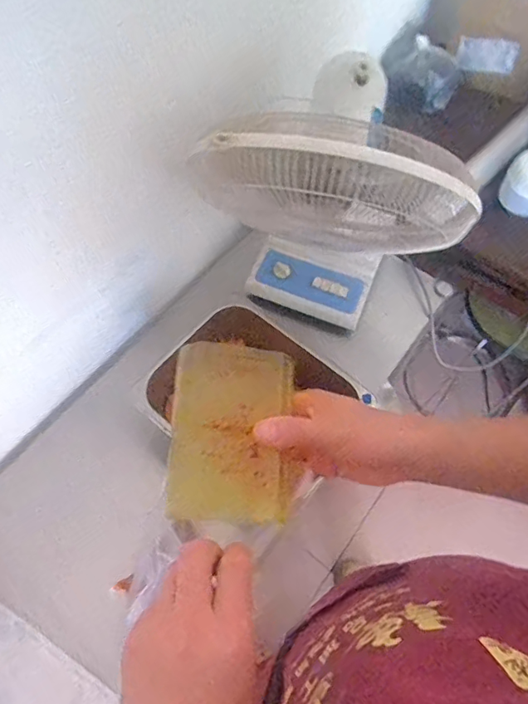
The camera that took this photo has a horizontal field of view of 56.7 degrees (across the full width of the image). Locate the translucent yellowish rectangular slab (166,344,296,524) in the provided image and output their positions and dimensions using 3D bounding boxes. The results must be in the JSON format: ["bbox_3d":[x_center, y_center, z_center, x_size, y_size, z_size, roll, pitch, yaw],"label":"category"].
[{"bbox_3d":[-0.022,0.058,0.361,0.087,0.014,0.126,4,70,-8],"label":"translucent yellowish rectangular slab"}]

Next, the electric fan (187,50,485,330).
[{"bbox_3d":[0.115,-0.210,0.782,0.351,0.452,0.246,11,62,5],"label":"electric fan"}]

